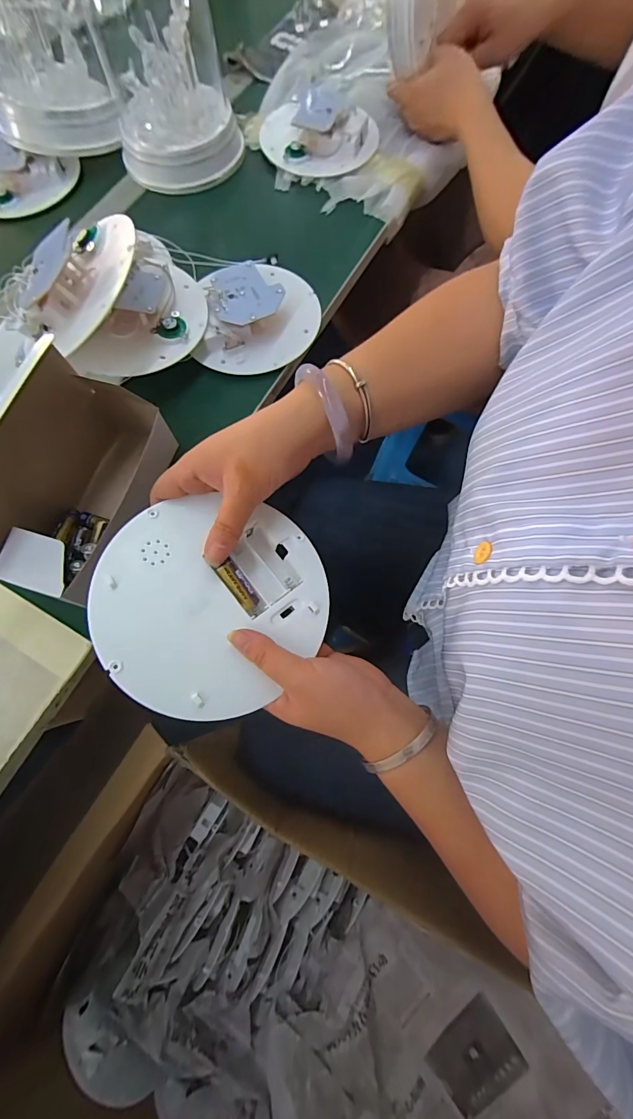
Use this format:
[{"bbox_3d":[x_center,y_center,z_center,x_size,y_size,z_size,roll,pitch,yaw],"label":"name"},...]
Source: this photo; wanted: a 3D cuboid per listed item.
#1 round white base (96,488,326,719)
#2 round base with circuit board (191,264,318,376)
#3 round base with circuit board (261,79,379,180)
[{"bbox_3d":[-0.068,0.026,0.280,0.146,0.023,0.146,5,69,-12],"label":"round white base"},{"bbox_3d":[-0.061,-0.264,0.427,0.123,0.031,0.140,0,72,2],"label":"round base with circuit board"},{"bbox_3d":[0.003,-0.568,0.526,0.146,0.034,0.167,0,72,2],"label":"round base with circuit board"}]

